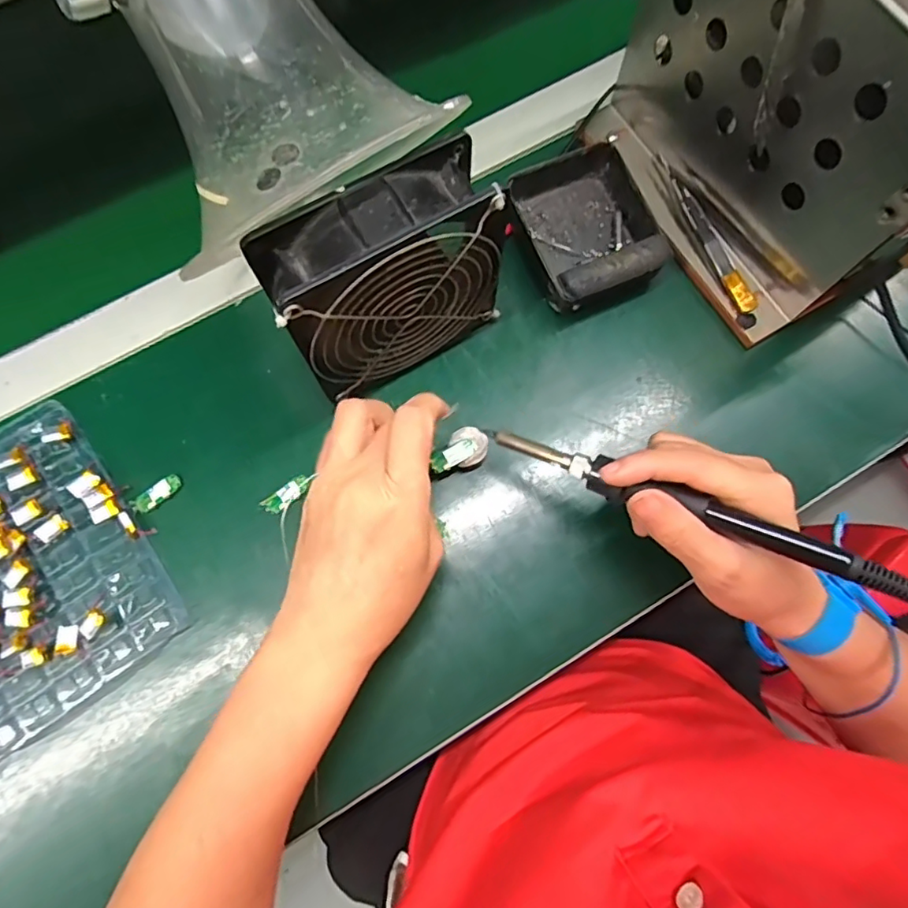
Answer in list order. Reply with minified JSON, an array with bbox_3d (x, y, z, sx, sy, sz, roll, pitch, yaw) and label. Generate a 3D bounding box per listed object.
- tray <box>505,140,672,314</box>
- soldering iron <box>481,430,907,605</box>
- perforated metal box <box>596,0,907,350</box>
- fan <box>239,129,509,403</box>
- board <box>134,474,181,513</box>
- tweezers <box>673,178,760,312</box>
[{"bbox_3d":[0.086,-0.146,0.366,0.086,0.033,0.108,-24,76,-6],"label":"tray"},{"bbox_3d":[0.117,0.028,0.270,0.223,0.023,0.020,21,75,21],"label":"soldering iron"},{"bbox_3d":[0.187,-0.197,0.308,0.105,0.182,0.207,-29,77,-7],"label":"perforated metal box"},{"bbox_3d":[-0.034,-0.090,0.309,0.125,0.120,0.048,-29,77,-7],"label":"fan"},{"bbox_3d":[-0.178,0.023,0.339,0.027,0.004,0.012,-43,79,-10],"label":"board"},{"bbox_3d":[0.171,-0.137,0.372,0.011,0.011,0.101,-21,76,-5],"label":"tweezers"}]

